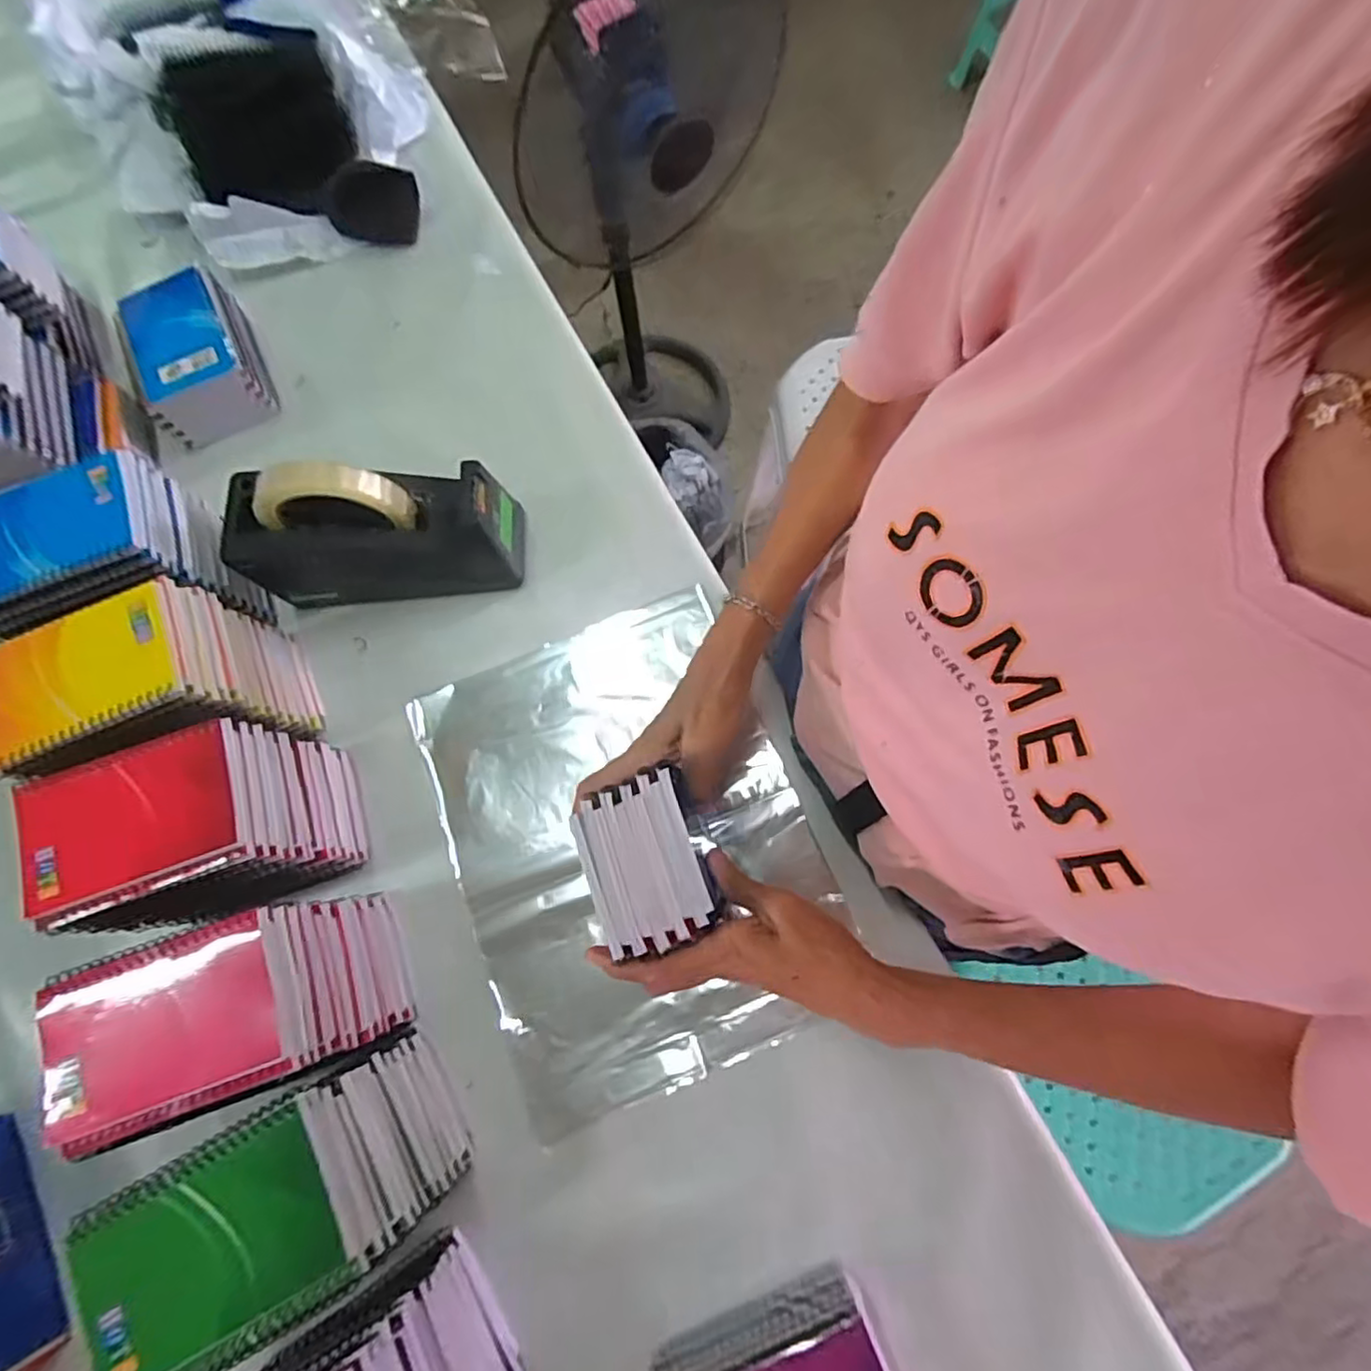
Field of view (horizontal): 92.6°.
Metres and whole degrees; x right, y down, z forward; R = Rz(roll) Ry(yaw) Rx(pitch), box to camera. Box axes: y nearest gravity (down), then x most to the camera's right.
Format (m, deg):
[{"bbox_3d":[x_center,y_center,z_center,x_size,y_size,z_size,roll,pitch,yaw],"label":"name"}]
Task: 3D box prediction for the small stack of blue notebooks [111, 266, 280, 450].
[{"bbox_3d":[-0.450,-0.304,0.597,0.107,0.055,0.137,-30,75,-4],"label":"small stack of blue notebooks"}]

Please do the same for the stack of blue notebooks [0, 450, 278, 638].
[{"bbox_3d":[-0.425,-0.091,0.493,0.141,0.126,0.106,-25,74,-3],"label":"stack of blue notebooks"}]

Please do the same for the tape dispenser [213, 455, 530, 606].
[{"bbox_3d":[-0.239,-0.123,0.508,0.206,0.122,0.080,-6,73,2],"label":"tape dispenser"}]

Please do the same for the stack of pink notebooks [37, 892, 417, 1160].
[{"bbox_3d":[-0.275,0.199,0.412,0.136,0.130,0.099,-19,73,-2],"label":"stack of pink notebooks"}]

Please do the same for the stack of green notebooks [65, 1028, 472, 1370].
[{"bbox_3d":[-0.227,0.293,0.382,0.141,0.123,0.097,-30,74,-6],"label":"stack of green notebooks"}]

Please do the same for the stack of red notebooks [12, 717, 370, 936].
[{"bbox_3d":[-0.321,0.096,0.443,0.138,0.129,0.099,-23,74,-3],"label":"stack of red notebooks"}]

